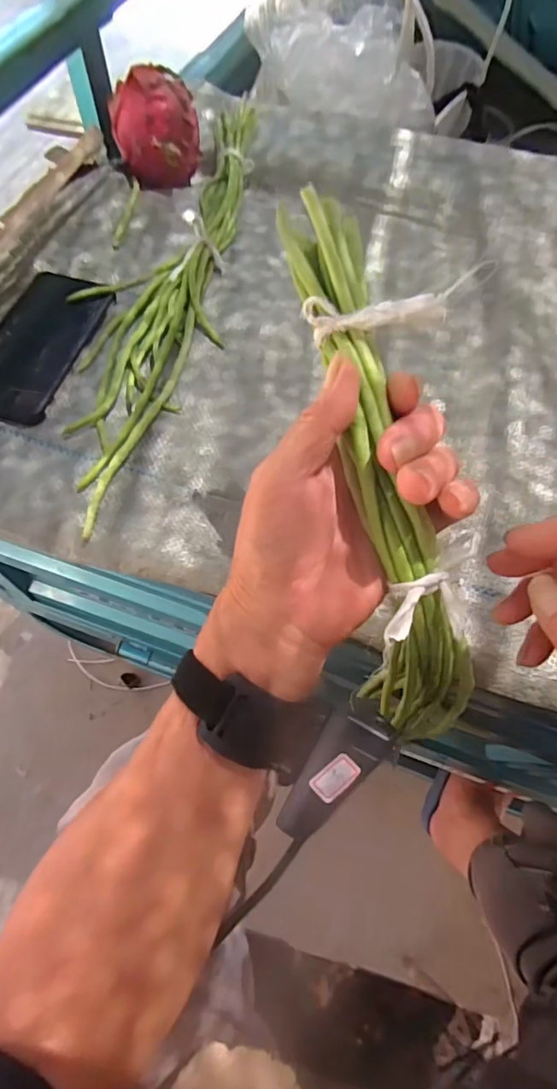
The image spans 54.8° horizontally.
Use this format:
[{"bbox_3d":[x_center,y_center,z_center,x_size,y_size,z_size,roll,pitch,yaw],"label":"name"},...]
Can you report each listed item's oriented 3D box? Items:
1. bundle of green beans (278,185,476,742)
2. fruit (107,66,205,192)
[{"bbox_3d":[0.052,-0.044,0.267,0.060,0.046,0.266,-12,87,-5],"label":"bundle of green beans"},{"bbox_3d":[-0.135,-0.458,0.596,0.093,0.087,0.101,-11,64,-4],"label":"fruit"}]

